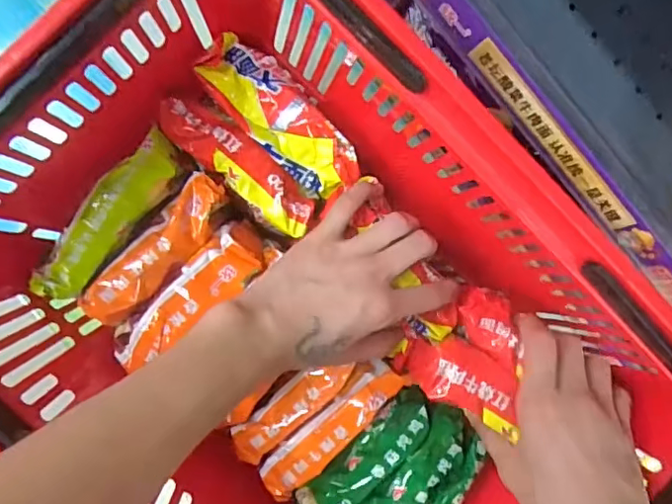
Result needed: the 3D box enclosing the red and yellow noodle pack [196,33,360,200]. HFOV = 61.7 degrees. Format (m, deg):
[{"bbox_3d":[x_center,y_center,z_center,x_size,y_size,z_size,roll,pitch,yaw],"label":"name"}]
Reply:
[{"bbox_3d":[-0.038,-0.101,0.419,0.134,0.032,0.055,43,88,-6],"label":"red and yellow noodle pack"}]

